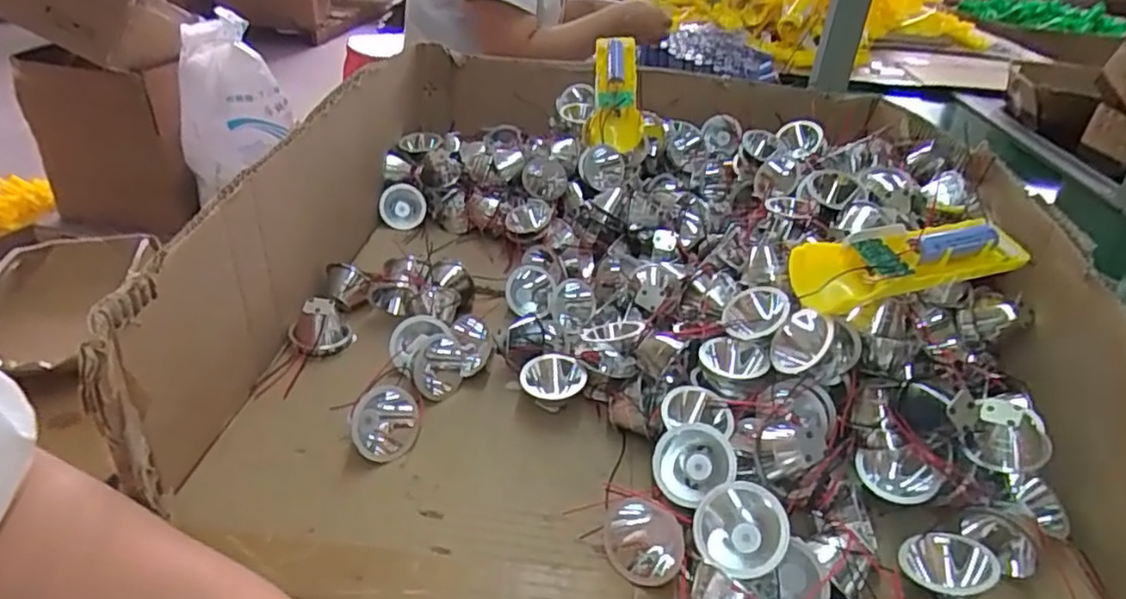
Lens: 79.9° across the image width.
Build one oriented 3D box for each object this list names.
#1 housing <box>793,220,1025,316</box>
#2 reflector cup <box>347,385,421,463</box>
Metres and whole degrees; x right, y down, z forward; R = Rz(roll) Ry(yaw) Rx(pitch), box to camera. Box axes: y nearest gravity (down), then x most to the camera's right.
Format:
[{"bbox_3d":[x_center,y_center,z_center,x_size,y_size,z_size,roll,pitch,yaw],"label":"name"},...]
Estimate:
[{"bbox_3d":[0.220,-0.025,0.426,0.153,0.035,0.045,-8,34,-18],"label":"housing"},{"bbox_3d":[-0.111,0.077,0.419,0.044,0.026,0.044,0,85,-2],"label":"reflector cup"}]

